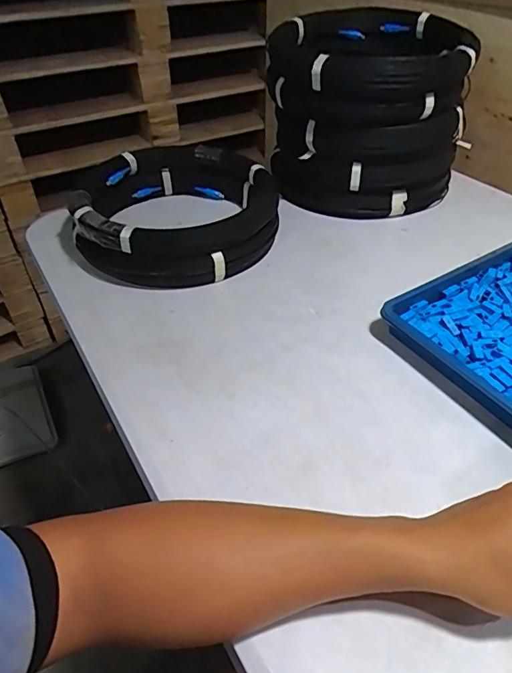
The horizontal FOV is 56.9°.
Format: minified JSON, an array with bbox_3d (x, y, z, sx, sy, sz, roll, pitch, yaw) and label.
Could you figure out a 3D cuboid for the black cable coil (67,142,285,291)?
[{"bbox_3d":[-0.123,-0.185,0.707,0.275,0.100,0.280,-1,42,1],"label":"black cable coil"}]

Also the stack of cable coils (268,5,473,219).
[{"bbox_3d":[0.178,-0.362,0.786,0.295,0.243,0.259,3,42,6],"label":"stack of cable coils"}]

